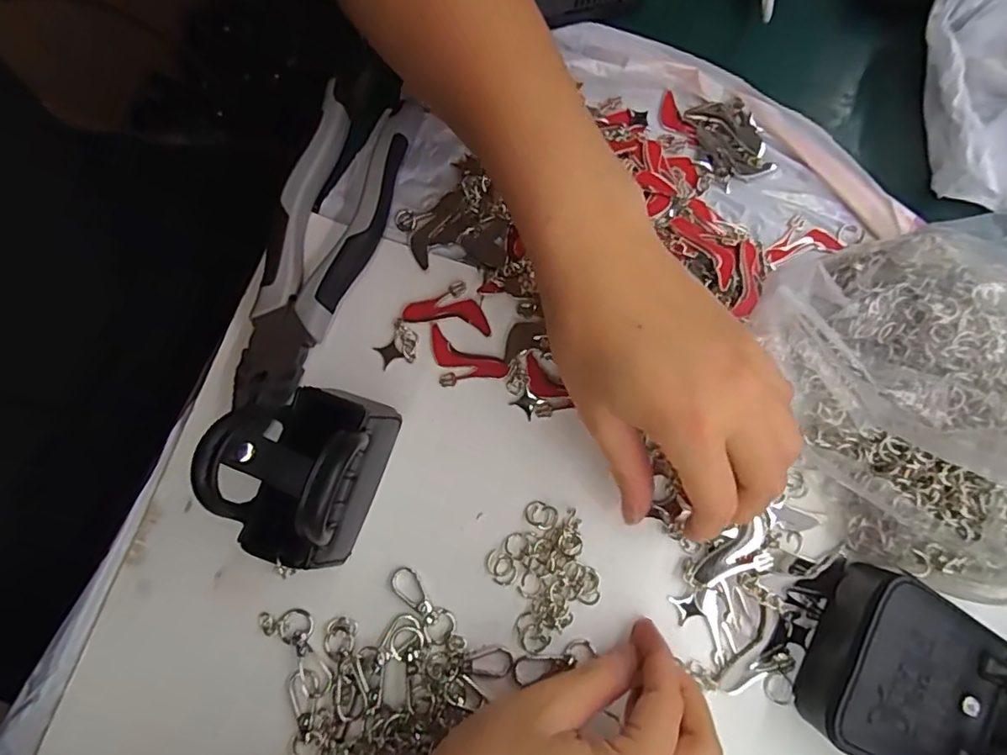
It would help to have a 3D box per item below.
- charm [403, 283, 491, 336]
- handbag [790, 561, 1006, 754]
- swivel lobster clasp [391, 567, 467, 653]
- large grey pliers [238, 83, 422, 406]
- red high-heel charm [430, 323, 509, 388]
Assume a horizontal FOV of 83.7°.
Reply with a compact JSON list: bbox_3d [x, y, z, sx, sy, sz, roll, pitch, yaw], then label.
[{"bbox_3d":[-0.028,-0.038,0.296,0.045,0.004,0.025,10,79,2],"label":"charm"},{"bbox_3d":[0.194,0.145,0.242,0.112,0.037,0.075,33,80,6],"label":"handbag"},{"bbox_3d":[-0.037,0.112,0.268,0.015,0.004,0.048,-43,81,-8],"label":"swivel lobster clasp"},{"bbox_3d":[-0.095,-0.067,0.293,0.046,0.022,0.173,18,79,4],"label":"large grey pliers"},{"bbox_3d":[-0.022,-0.006,0.289,0.045,0.004,0.025,29,80,6],"label":"red high-heel charm"}]

